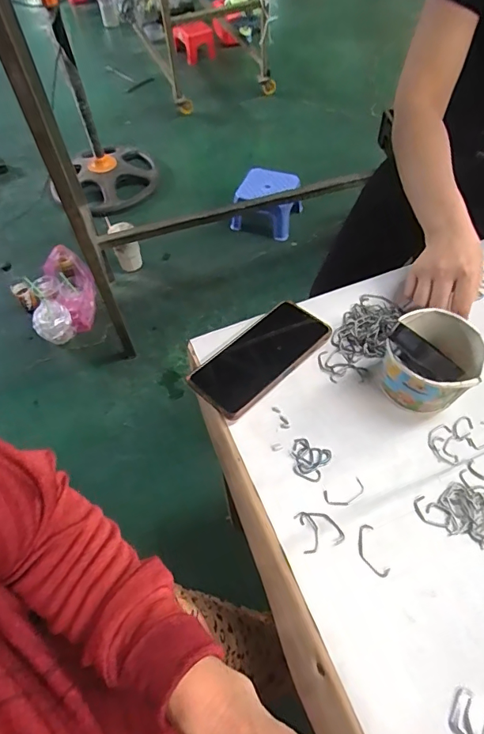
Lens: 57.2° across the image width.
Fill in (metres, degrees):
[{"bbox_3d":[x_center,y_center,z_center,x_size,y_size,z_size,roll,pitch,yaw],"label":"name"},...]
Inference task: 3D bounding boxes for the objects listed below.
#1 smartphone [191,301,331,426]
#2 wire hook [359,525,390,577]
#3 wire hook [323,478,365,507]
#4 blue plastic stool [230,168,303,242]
[{"bbox_3d":[0.023,-0.013,0.515,0.167,0.013,0.079,-40,64,-19],"label":"smartphone"},{"bbox_3d":[0.117,0.167,0.402,0.020,0.004,0.045,-14,58,-5],"label":"wire hook"},{"bbox_3d":[0.101,0.124,0.432,0.040,0.004,0.020,-20,59,-9],"label":"wire hook"},{"bbox_3d":[0.100,-0.652,1.768,0.239,0.202,0.209,16,60,12],"label":"blue plastic stool"}]

